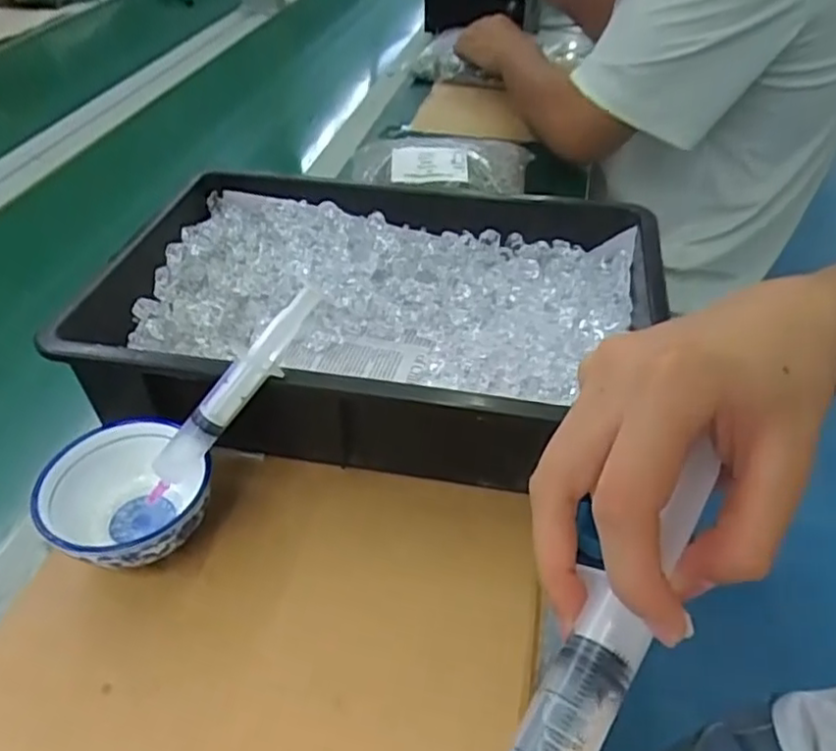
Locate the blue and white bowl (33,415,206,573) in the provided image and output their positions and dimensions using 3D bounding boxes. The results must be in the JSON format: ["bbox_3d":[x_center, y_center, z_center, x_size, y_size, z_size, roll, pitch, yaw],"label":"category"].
[{"bbox_3d":[-0.178,0.081,0.422,0.093,0.051,0.099,0,43,0],"label":"blue and white bowl"}]

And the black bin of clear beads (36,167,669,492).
[{"bbox_3d":[-0.032,-0.049,0.533,0.408,0.089,0.284,10,43,10],"label":"black bin of clear beads"}]

